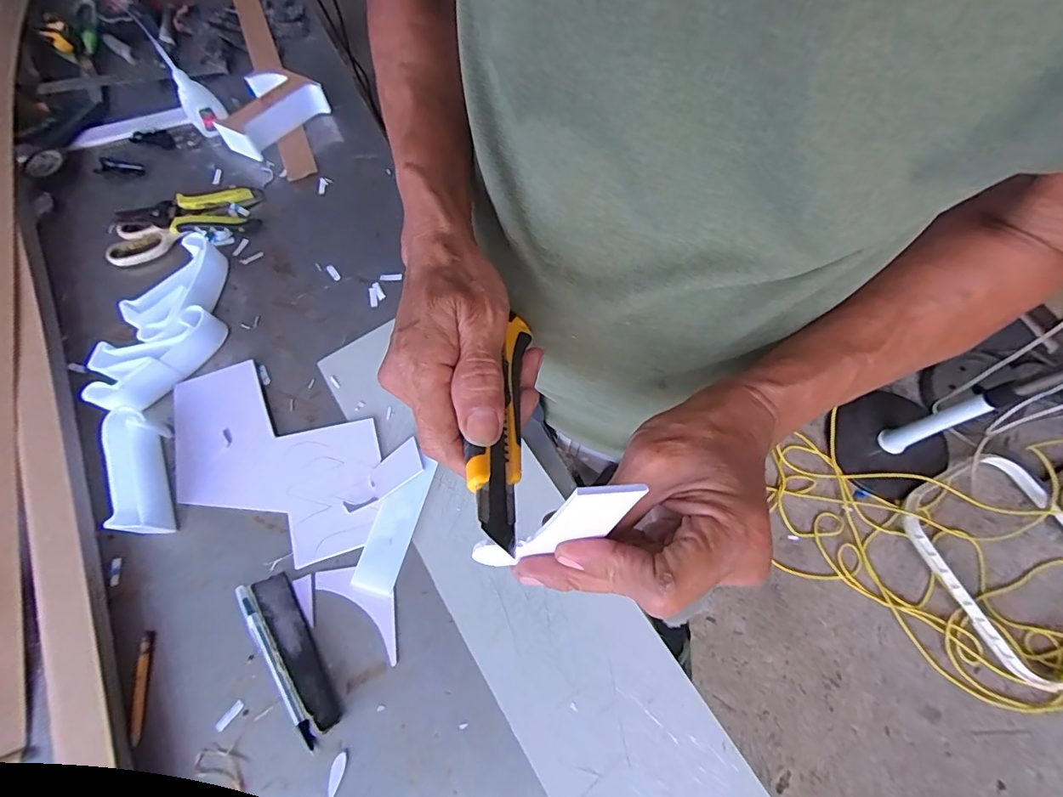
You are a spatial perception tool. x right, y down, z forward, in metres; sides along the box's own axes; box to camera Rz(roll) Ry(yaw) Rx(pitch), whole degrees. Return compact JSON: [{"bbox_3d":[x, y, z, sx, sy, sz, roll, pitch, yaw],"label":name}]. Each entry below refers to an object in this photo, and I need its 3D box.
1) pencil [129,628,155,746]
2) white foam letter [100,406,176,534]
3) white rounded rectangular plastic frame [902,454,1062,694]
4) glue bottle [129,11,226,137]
[{"bbox_3d":[-0.334,0.246,0.411,0.012,0.005,0.084,-11,68,-1],"label":"pencil"},{"bbox_3d":[-0.380,0.070,0.466,0.037,0.041,0.124,-19,68,-5],"label":"white foam letter"},{"bbox_3d":[1.081,0.365,1.069,0.350,0.045,0.458,-24,69,-8],"label":"white rounded rectangular plastic frame"},{"bbox_3d":[-0.448,-0.408,0.620,0.046,0.124,0.037,-39,71,-12],"label":"glue bottle"}]

